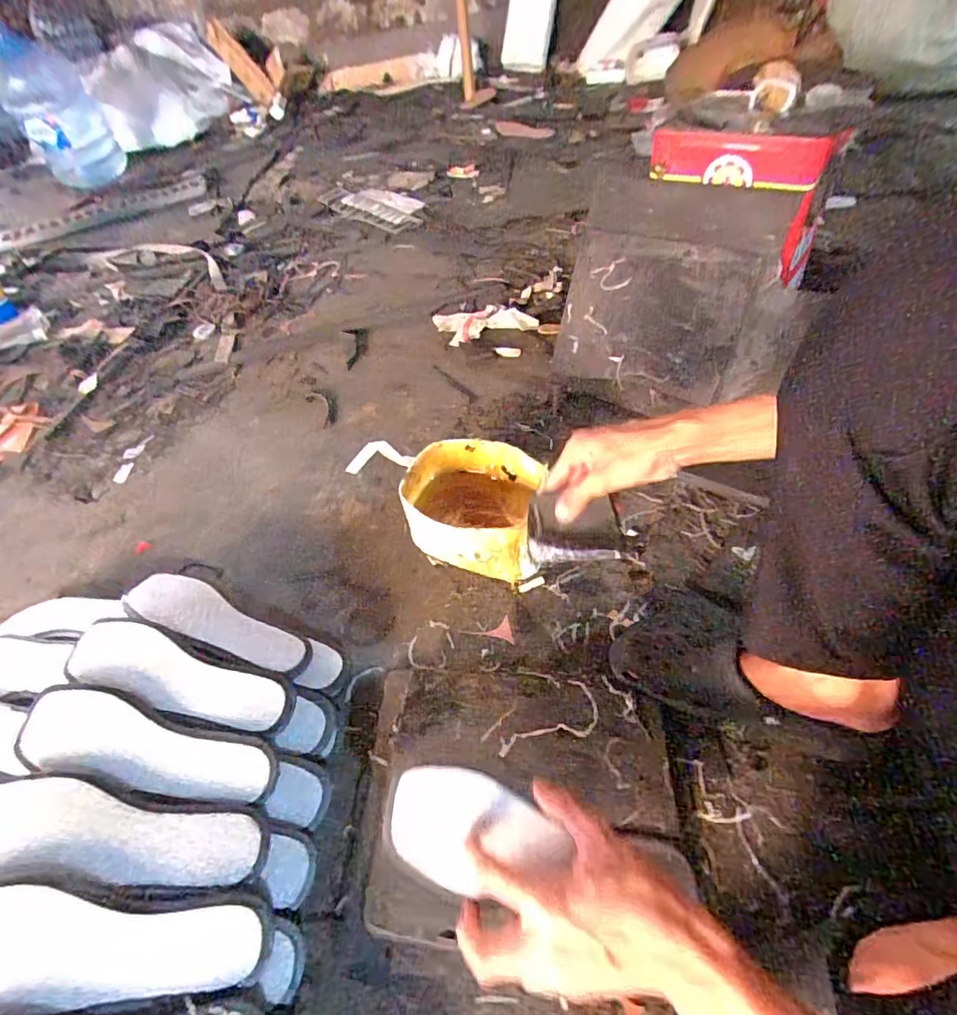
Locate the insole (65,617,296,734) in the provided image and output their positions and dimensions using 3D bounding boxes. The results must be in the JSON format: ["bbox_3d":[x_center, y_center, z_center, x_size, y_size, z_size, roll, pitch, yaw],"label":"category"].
[{"bbox_3d":[-0.319,0.178,0.544,0.242,0.020,0.070,15,60,4],"label":"insole"}]

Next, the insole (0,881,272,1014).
[{"bbox_3d":[-0.299,0.346,0.403,0.244,0.011,0.072,8,52,-10],"label":"insole"}]

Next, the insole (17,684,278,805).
[{"bbox_3d":[-0.323,0.233,0.502,0.246,0.014,0.075,10,62,1],"label":"insole"}]

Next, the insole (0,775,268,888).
[{"bbox_3d":[-0.318,0.290,0.449,0.246,0.019,0.070,11,53,-5],"label":"insole"}]

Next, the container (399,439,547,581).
[{"bbox_3d":[-0.006,0.007,0.681,0.164,0.127,0.147,6,51,12],"label":"container"}]

